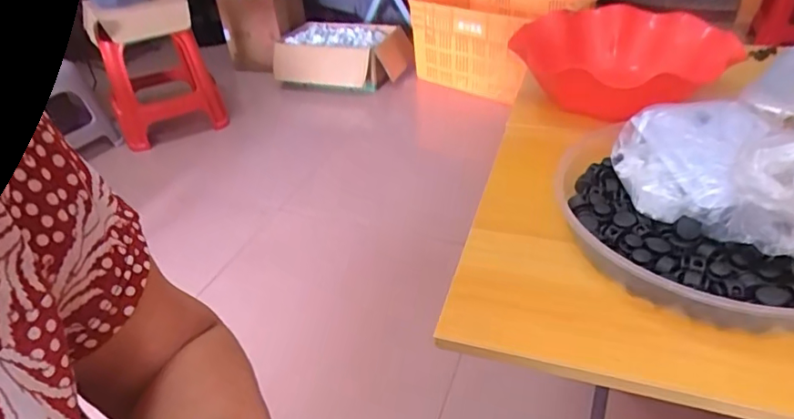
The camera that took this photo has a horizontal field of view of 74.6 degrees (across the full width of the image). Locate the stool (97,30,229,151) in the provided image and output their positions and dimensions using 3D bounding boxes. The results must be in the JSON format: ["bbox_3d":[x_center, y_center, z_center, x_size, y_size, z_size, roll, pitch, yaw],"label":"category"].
[{"bbox_3d":[-0.724,-0.410,1.657,0.289,0.314,0.289,-10,35,-5],"label":"stool"}]

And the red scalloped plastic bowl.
[{"bbox_3d":[0.258,-0.173,0.620,0.219,0.087,0.260,5,37,13],"label":"red scalloped plastic bowl"}]

